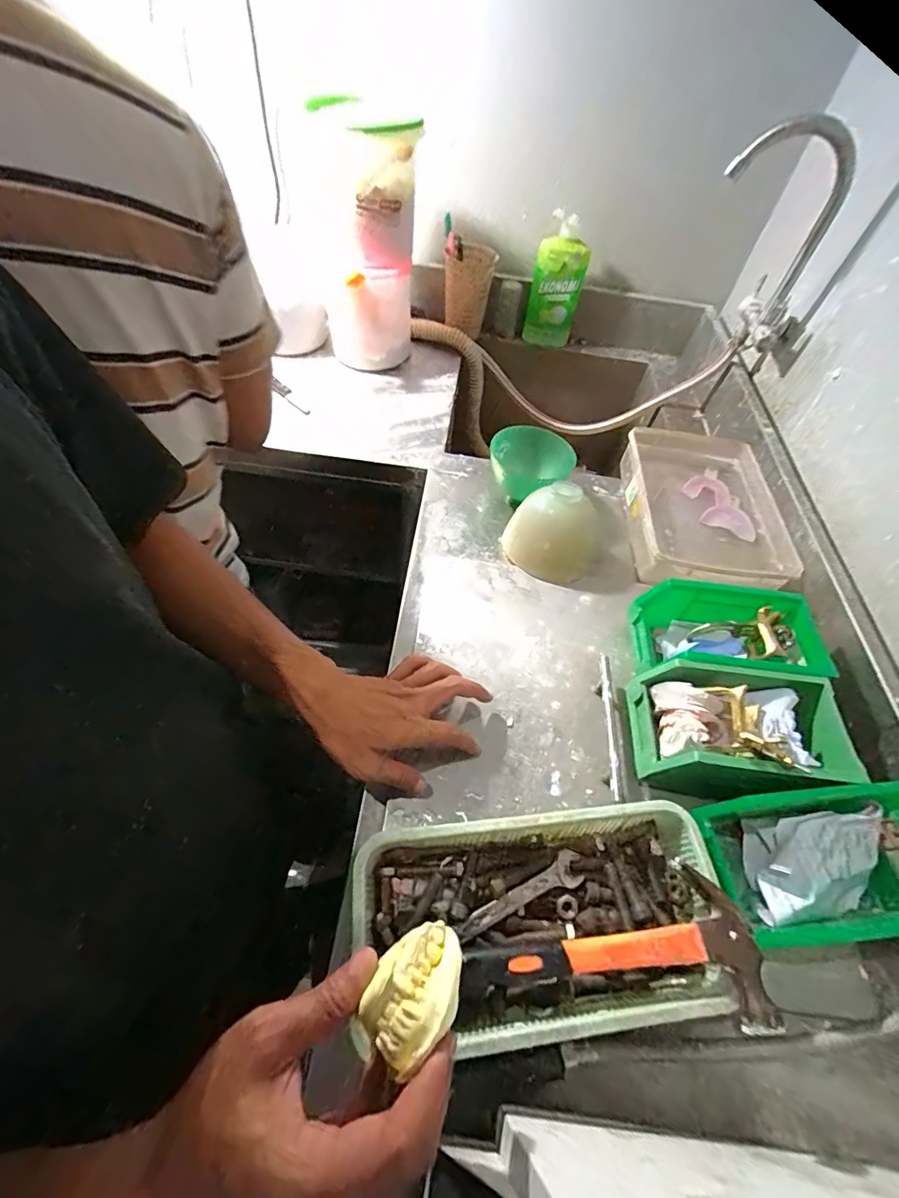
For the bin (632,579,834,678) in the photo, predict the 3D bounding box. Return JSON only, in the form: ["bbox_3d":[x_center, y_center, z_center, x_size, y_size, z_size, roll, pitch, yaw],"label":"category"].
[{"bbox_3d":[0.293,0.048,0.504,0.177,0.085,0.097,9,54,0],"label":"bin"}]

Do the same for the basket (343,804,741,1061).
[{"bbox_3d":[0.067,0.247,0.364,0.285,0.063,0.142,-1,55,-7],"label":"basket"}]

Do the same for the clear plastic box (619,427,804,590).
[{"bbox_3d":[0.350,-0.131,0.677,0.188,0.071,0.277,8,54,-1],"label":"clear plastic box"}]

